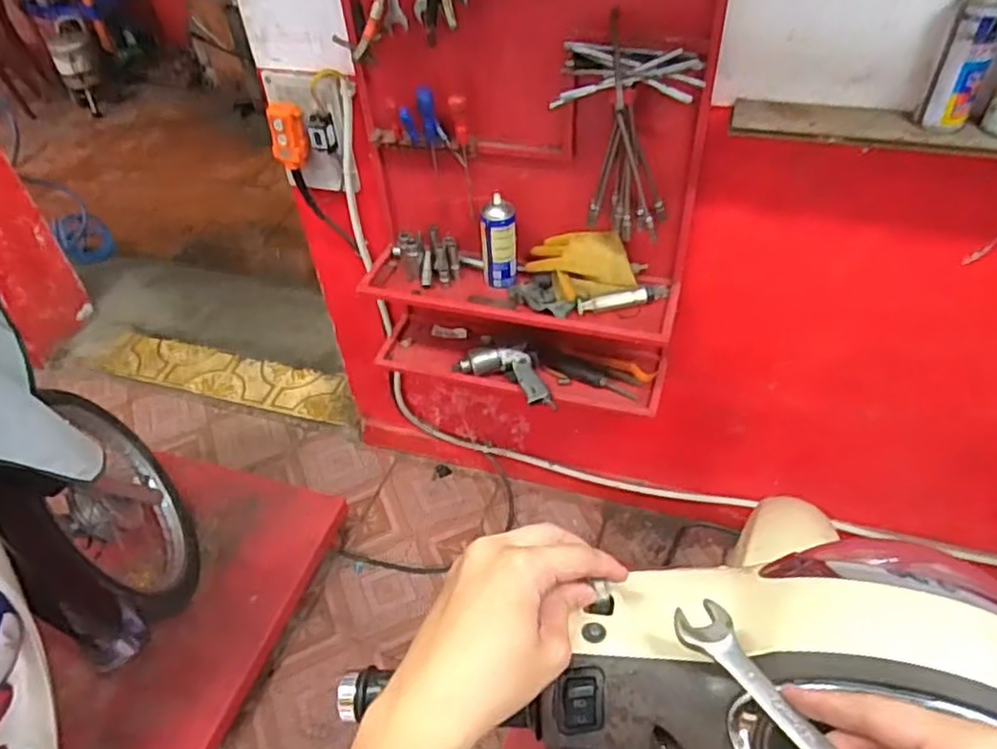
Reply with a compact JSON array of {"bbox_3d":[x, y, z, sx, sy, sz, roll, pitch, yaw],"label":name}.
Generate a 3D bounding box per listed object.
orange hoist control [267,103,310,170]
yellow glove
[{"bbox_3d":[-0.386,-0.438,1.280,0.069,0.114,0.034,-17,47,-13],"label":"orange hoist control"},{"bbox_3d":[0.149,-0.201,1.259,0.197,0.075,0.107,5,46,8],"label":"yellow glove"}]

